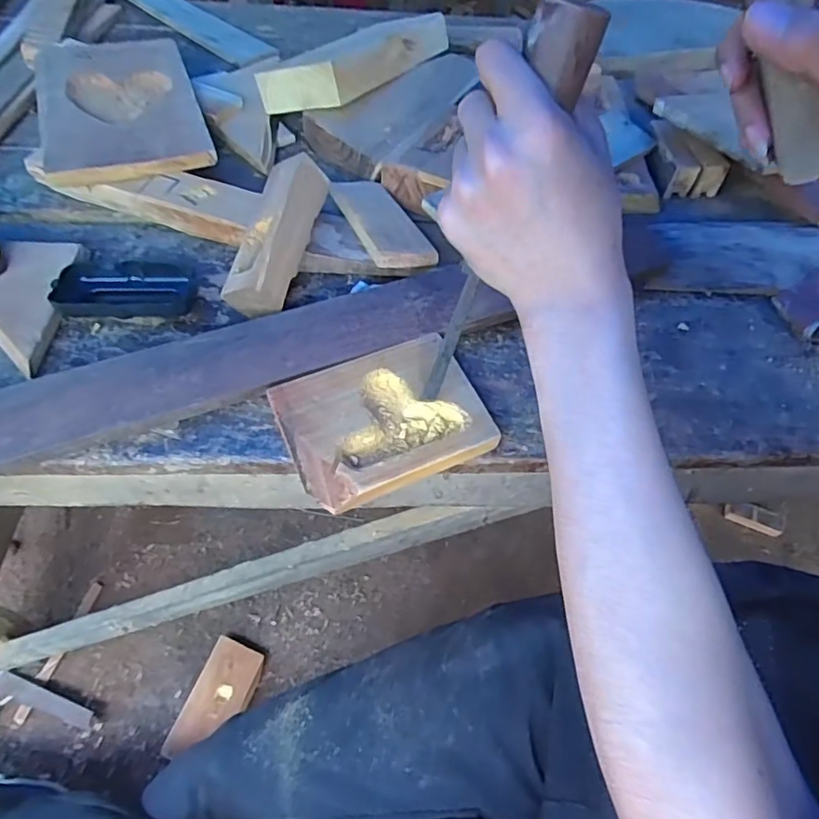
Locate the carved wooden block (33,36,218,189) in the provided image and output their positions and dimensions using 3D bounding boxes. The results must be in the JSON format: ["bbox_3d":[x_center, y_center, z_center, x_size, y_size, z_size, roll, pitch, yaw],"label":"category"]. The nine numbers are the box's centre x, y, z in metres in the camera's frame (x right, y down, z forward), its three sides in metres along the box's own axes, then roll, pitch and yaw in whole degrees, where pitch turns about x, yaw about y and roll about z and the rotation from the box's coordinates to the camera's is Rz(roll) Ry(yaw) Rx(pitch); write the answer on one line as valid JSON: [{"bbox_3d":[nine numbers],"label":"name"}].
[{"bbox_3d":[-0.303,-0.323,0.597,0.151,0.018,0.255,-17,60,-15],"label":"carved wooden block"}]

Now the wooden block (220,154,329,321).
[{"bbox_3d":[-0.116,-0.149,0.498,0.046,0.043,0.150,-8,59,41],"label":"wooden block"}]

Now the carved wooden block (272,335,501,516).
[{"bbox_3d":[-0.020,0.006,0.427,0.141,0.021,0.110,-20,57,-17],"label":"carved wooden block"}]

